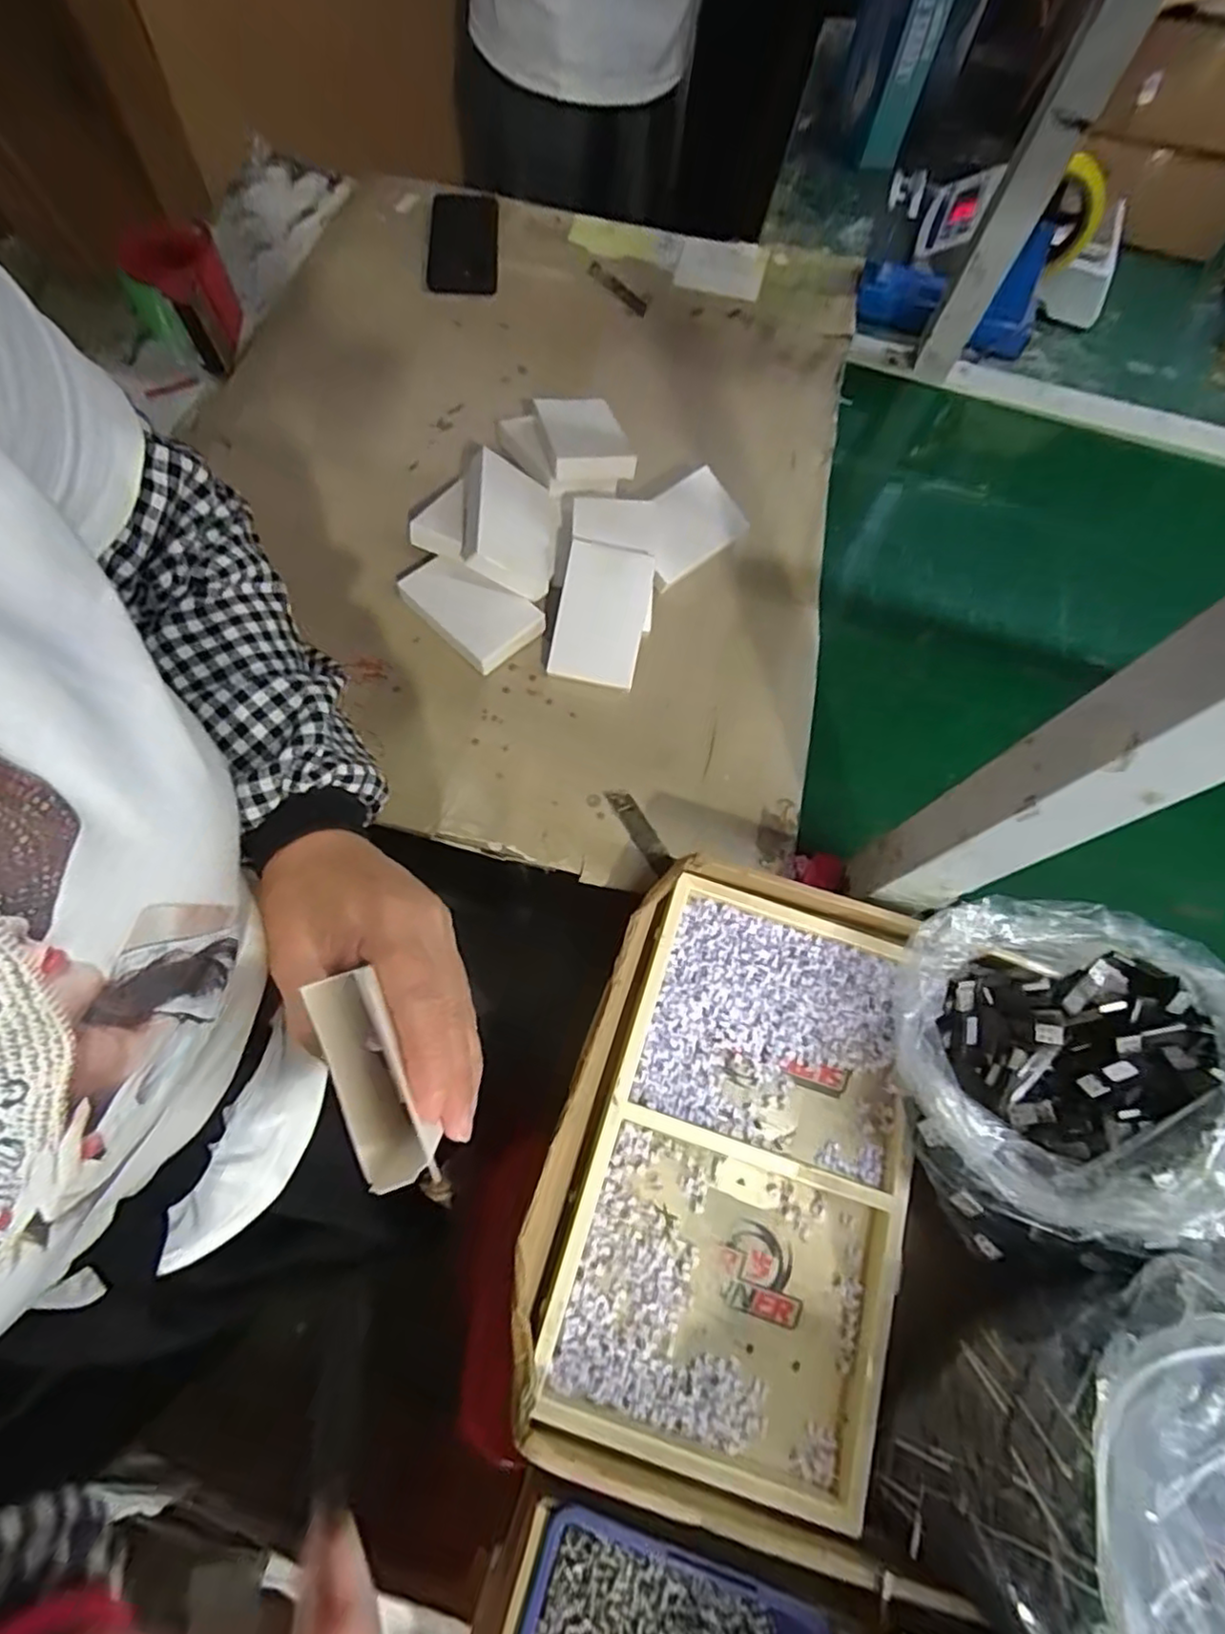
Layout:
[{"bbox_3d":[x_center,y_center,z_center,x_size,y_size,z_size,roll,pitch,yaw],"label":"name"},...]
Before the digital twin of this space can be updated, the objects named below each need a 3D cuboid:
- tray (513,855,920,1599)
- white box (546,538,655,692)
[{"bbox_3d":[0.078,0.209,0.413,0.220,0.041,0.341,16,66,6],"label":"tray"},{"bbox_3d":[-0.010,-0.169,0.555,0.072,0.012,0.112,12,88,4],"label":"white box"}]

